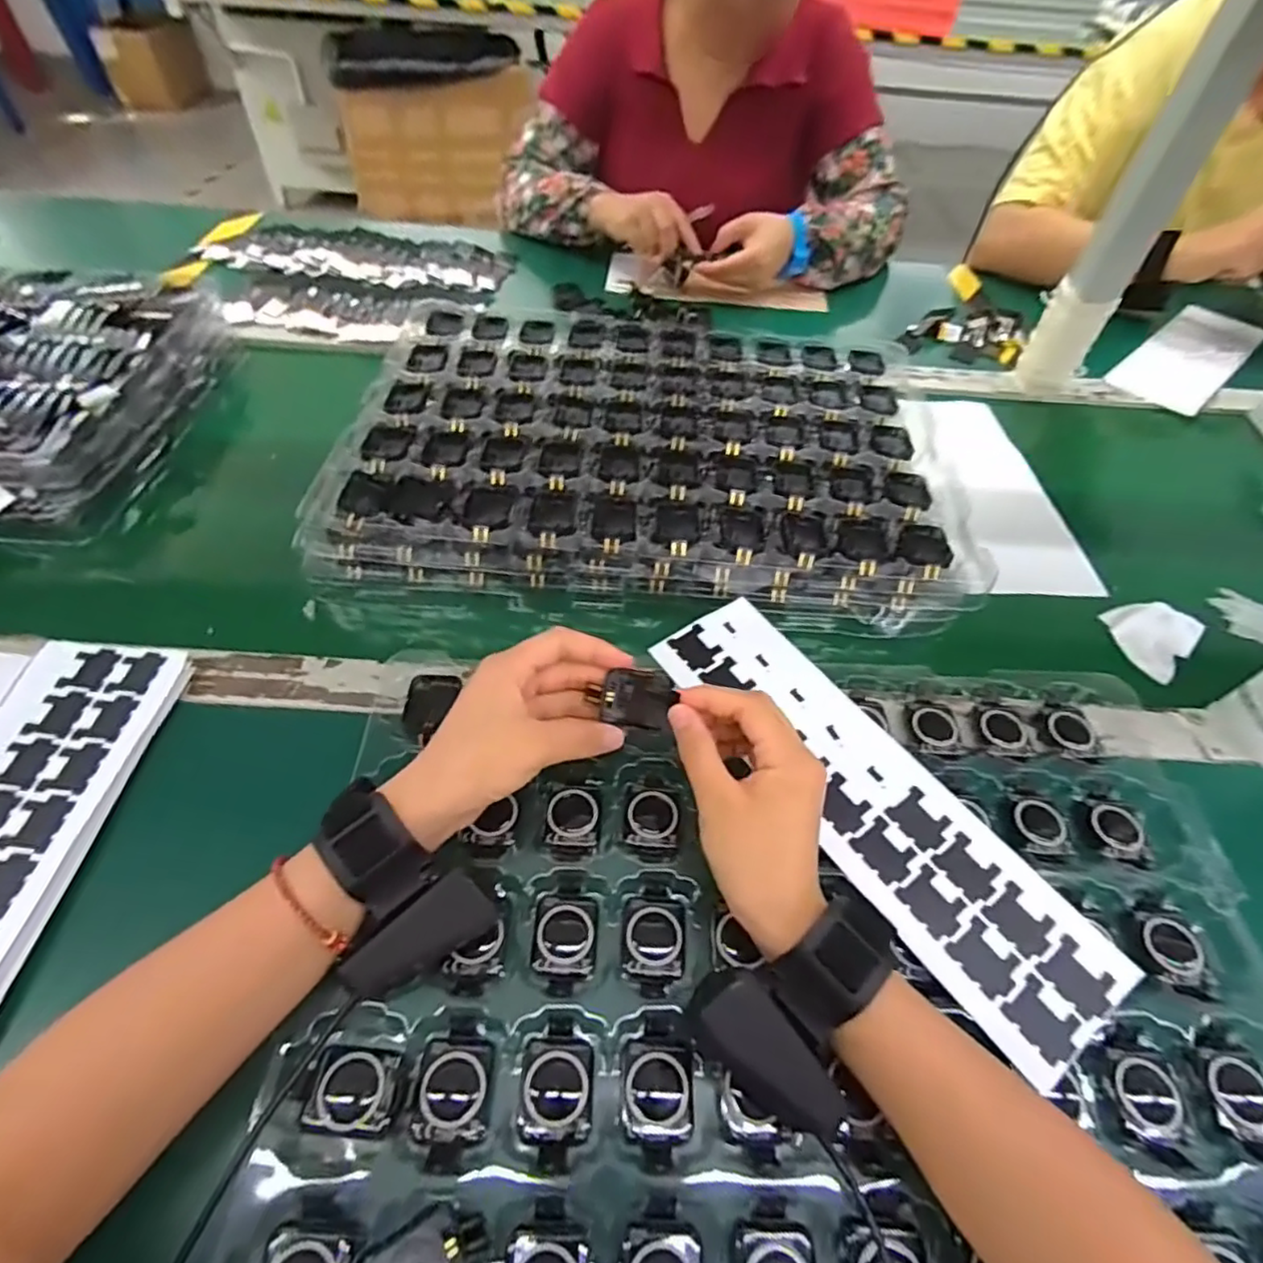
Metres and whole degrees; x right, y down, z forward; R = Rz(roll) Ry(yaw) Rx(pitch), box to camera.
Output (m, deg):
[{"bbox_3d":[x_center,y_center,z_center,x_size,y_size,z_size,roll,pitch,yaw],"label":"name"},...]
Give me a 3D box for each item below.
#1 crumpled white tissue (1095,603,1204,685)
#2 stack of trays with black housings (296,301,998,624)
[{"bbox_3d":[0.402,0.001,0.495,0.079,0.009,0.060,-37,62,-28],"label":"crumpled white tissue"},{"bbox_3d":[0.017,-0.179,0.554,0.489,0.052,0.353,4,52,0],"label":"stack of trays with black housings"}]

